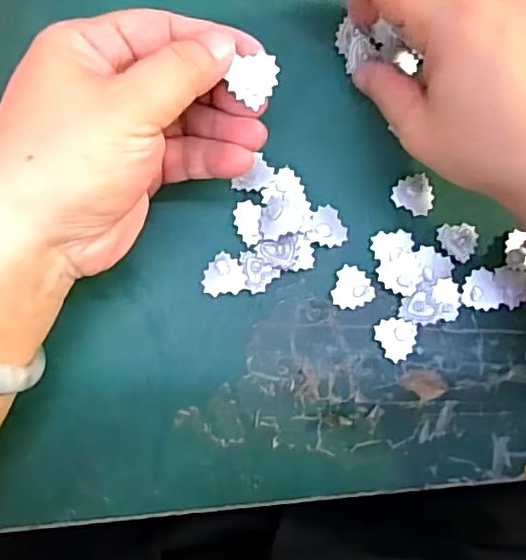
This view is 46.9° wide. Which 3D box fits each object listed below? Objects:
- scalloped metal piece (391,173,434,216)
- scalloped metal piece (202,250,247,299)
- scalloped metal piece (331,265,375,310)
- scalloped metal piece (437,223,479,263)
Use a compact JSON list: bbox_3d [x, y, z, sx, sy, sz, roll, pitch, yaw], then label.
[{"bbox_3d":[0.073,-0.041,0.293,0.019,0.004,0.019,-5,85,-8],"label":"scalloped metal piece"},{"bbox_3d":[-0.018,-0.003,0.279,0.019,0.006,0.019,-6,85,-8],"label":"scalloped metal piece"},{"bbox_3d":[0.043,0.004,0.285,0.019,0.004,0.019,1,84,-7],"label":"scalloped metal piece"},{"bbox_3d":[0.096,-0.018,0.293,0.019,0.004,0.019,-4,85,-8],"label":"scalloped metal piece"}]

